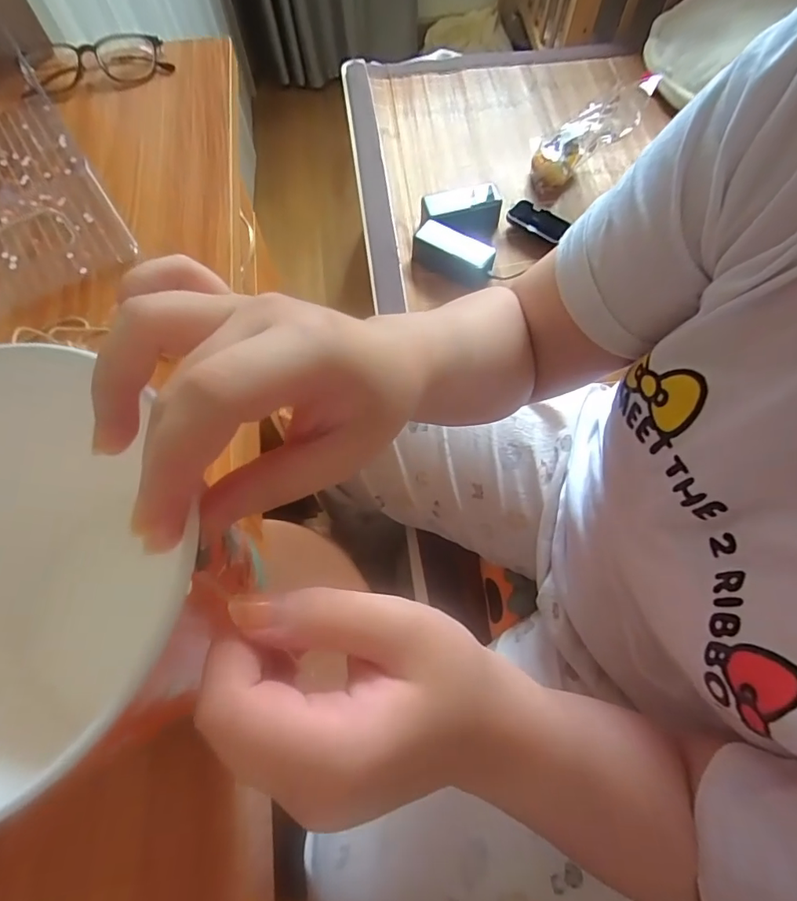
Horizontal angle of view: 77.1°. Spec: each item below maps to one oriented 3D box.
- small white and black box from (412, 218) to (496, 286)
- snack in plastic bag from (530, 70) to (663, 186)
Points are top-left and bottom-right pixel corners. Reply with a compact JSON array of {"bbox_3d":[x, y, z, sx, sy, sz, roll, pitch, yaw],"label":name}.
[{"bbox_3d":[0.089,-0.323,0.812,0.139,0.045,0.064,31,70,14],"label":"small white and black box"},{"bbox_3d":[0.324,-0.527,0.833,0.217,0.069,0.107,-24,58,38],"label":"snack in plastic bag"}]

